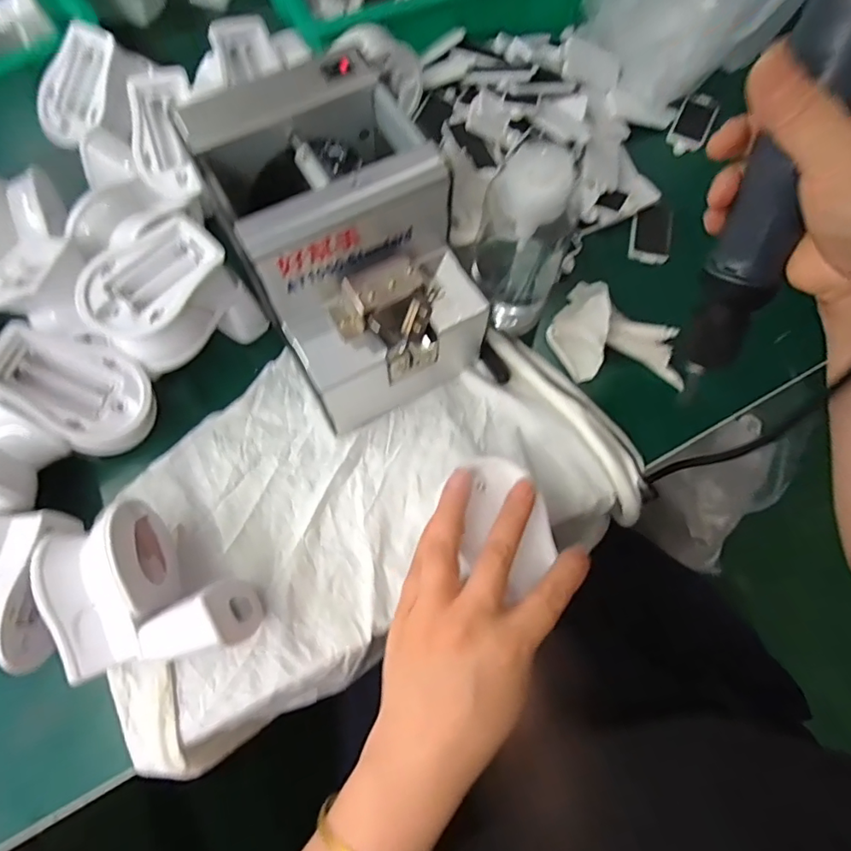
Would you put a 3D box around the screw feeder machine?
[{"bbox_3d":[-0.050,-0.109,0.351,0.125,0.145,0.175,-28,72,-10],"label":"screw feeder machine"}]

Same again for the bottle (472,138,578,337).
[{"bbox_3d":[0.065,-0.122,0.354,0.059,0.132,0.063,0,70,0],"label":"bottle"}]

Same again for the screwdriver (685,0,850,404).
[{"bbox_3d":[0.185,-0.136,0.258,0.035,0.274,0.030,7,39,3],"label":"screwdriver"}]

